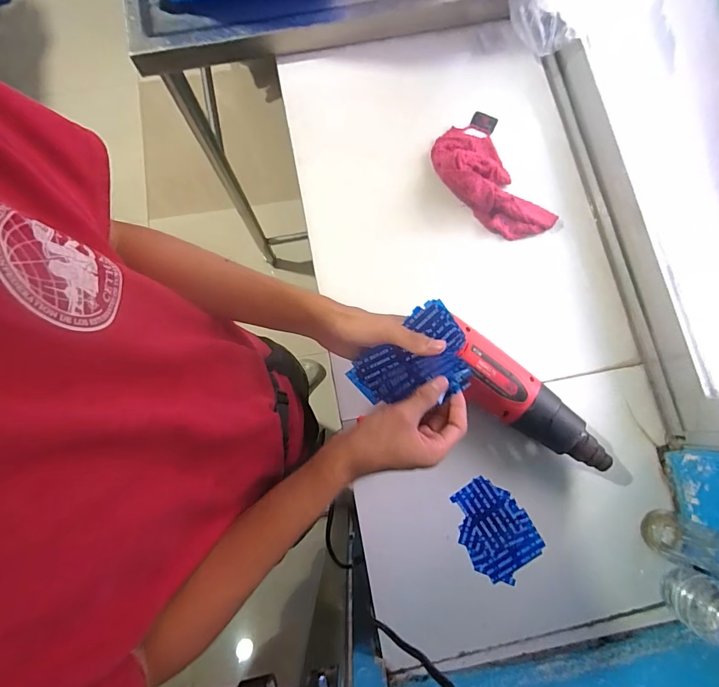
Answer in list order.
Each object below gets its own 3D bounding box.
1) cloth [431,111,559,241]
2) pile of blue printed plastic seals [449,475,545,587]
[{"bbox_3d":[0.189,-0.247,0.585,0.122,0.052,0.208,-24,80,-5],"label":"cloth"},{"bbox_3d":[0.170,0.235,0.513,0.088,0.004,0.118,-32,81,-6],"label":"pile of blue printed plastic seals"}]

